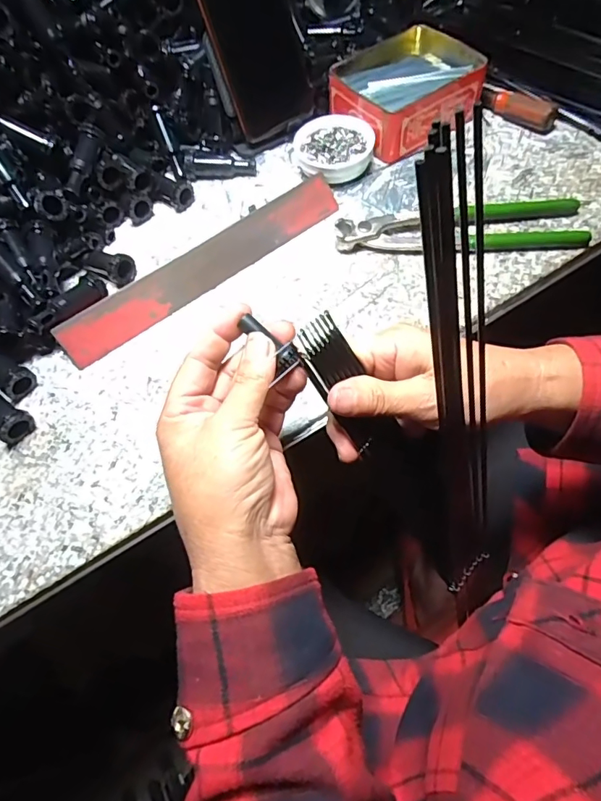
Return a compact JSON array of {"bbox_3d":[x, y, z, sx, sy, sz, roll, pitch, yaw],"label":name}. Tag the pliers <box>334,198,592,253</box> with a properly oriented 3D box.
[{"bbox_3d":[0.132,-0.137,0.397,0.200,0.015,0.057,-10,61,1],"label":"pliers"}]

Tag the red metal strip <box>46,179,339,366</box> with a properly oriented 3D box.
[{"bbox_3d":[-0.076,-0.112,0.401,0.256,0.006,0.035,-36,111,-14],"label":"red metal strip"}]

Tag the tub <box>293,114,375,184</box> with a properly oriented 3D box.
[{"bbox_3d":[0.031,-0.233,0.447,0.069,0.021,0.075,-1,67,2],"label":"tub"}]

